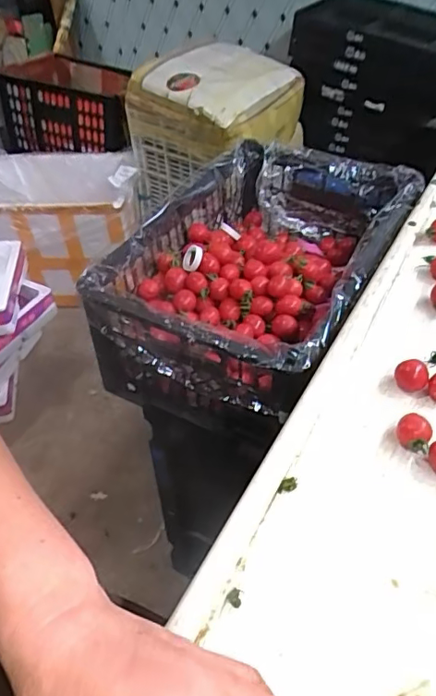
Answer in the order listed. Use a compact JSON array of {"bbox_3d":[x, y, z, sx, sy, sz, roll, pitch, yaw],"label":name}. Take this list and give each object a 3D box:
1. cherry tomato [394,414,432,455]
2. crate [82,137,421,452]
[{"bbox_3d":[0.163,0.073,0.444,0.029,0.028,0.022,28,52,25],"label":"cherry tomato"},{"bbox_3d":[0.070,-0.110,0.755,0.303,0.170,0.436,20,49,20],"label":"crate"}]

